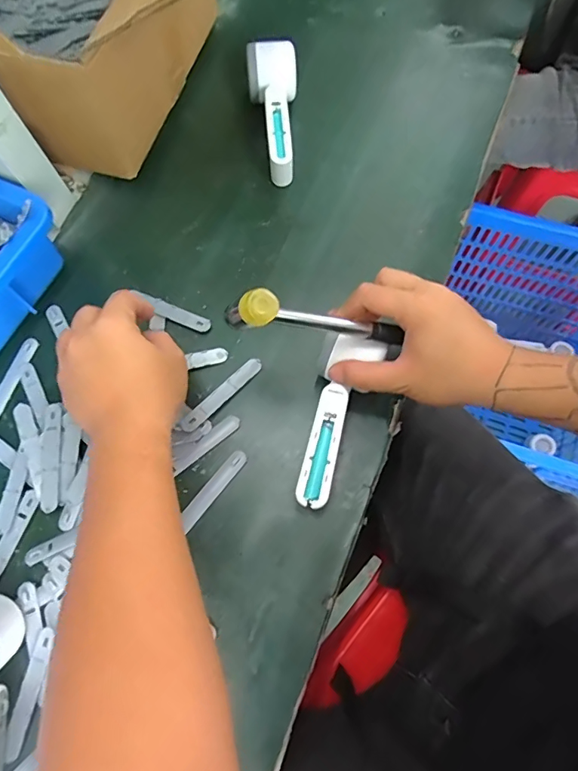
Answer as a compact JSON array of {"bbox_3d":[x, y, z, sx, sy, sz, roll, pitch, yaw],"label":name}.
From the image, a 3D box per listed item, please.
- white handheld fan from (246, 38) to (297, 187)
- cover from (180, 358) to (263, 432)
[{"bbox_3d":[-0.016,-0.300,0.520,0.052,0.054,0.156,-4,71,1],"label":"white handheld fan"},{"bbox_3d":[-0.063,0.007,0.440,0.016,0.008,0.094,42,77,15],"label":"cover"}]

